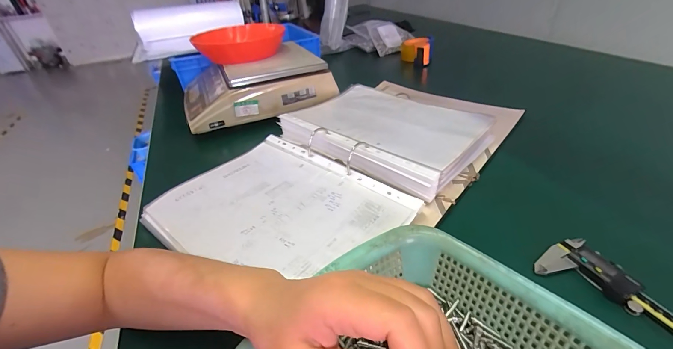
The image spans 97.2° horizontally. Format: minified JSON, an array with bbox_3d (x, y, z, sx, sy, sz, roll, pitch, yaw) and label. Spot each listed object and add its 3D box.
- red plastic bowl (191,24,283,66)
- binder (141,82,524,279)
[{"bbox_3d":[-0.232,-0.309,0.699,0.189,0.054,0.204,-20,39,-19],"label":"red plastic bowl"},{"bbox_3d":[0.053,-0.048,0.505,0.328,0.056,0.579,24,45,33],"label":"binder"}]

